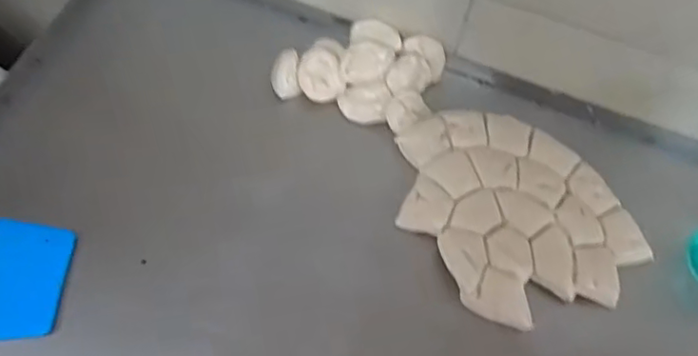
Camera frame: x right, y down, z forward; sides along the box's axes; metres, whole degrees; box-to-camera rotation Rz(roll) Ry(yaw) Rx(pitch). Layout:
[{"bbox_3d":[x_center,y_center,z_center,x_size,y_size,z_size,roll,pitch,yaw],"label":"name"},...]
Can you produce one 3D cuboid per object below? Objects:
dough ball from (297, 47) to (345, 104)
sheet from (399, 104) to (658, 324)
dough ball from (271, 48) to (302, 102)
[{"bbox_3d":[-0.036,-0.125,0.733,0.051,0.026,0.060,-17,64,-12],"label":"dough ball"},{"bbox_3d":[0.180,0.031,0.675,0.210,0.016,0.267,-33,68,-18],"label":"sheet"},{"bbox_3d":[-0.078,-0.127,0.731,0.034,0.029,0.051,-7,63,-6],"label":"dough ball"}]

